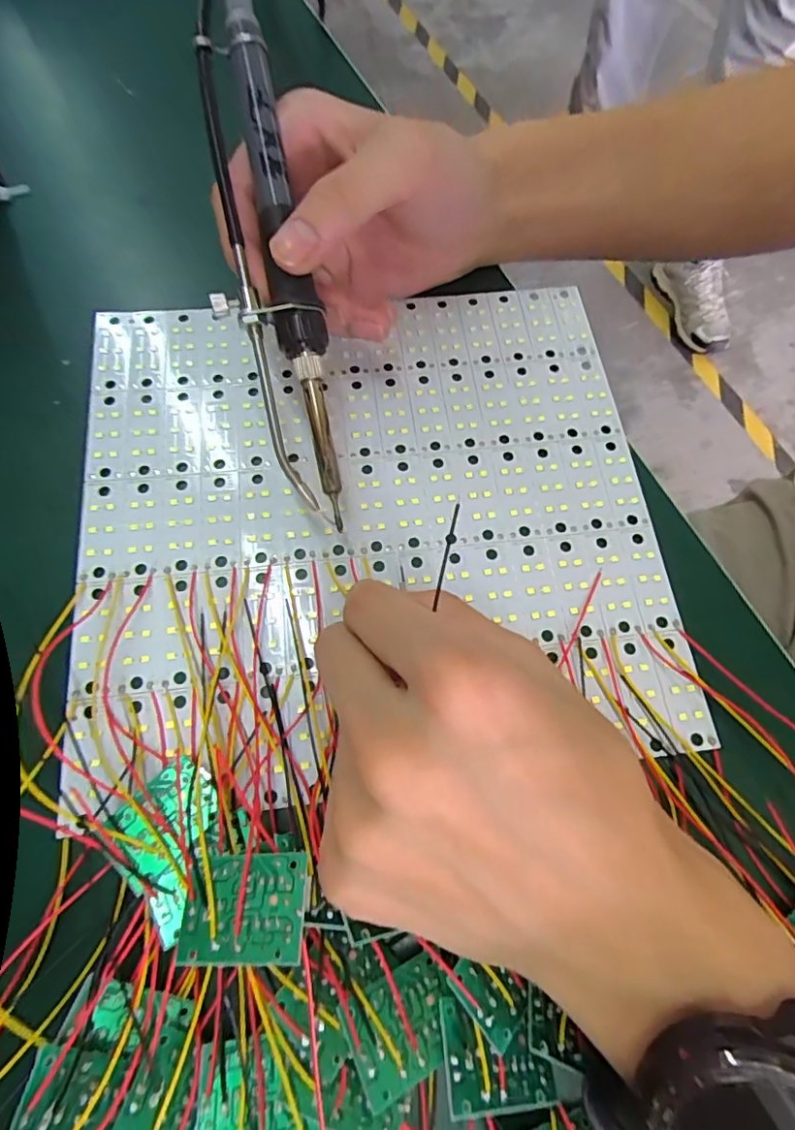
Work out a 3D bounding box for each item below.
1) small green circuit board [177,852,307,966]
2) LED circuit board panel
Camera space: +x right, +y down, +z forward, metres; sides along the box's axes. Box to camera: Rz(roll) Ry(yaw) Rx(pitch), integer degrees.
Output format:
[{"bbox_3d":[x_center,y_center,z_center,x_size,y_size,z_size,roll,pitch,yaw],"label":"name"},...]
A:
[{"bbox_3d":[-0.043,0.095,0.152,0.035,0.004,0.026,-6,55,7],"label":"small green circuit board"},{"bbox_3d":[-0.012,-0.025,0.232,0.236,0.012,0.222,-6,69,-4],"label":"LED circuit board panel"}]

